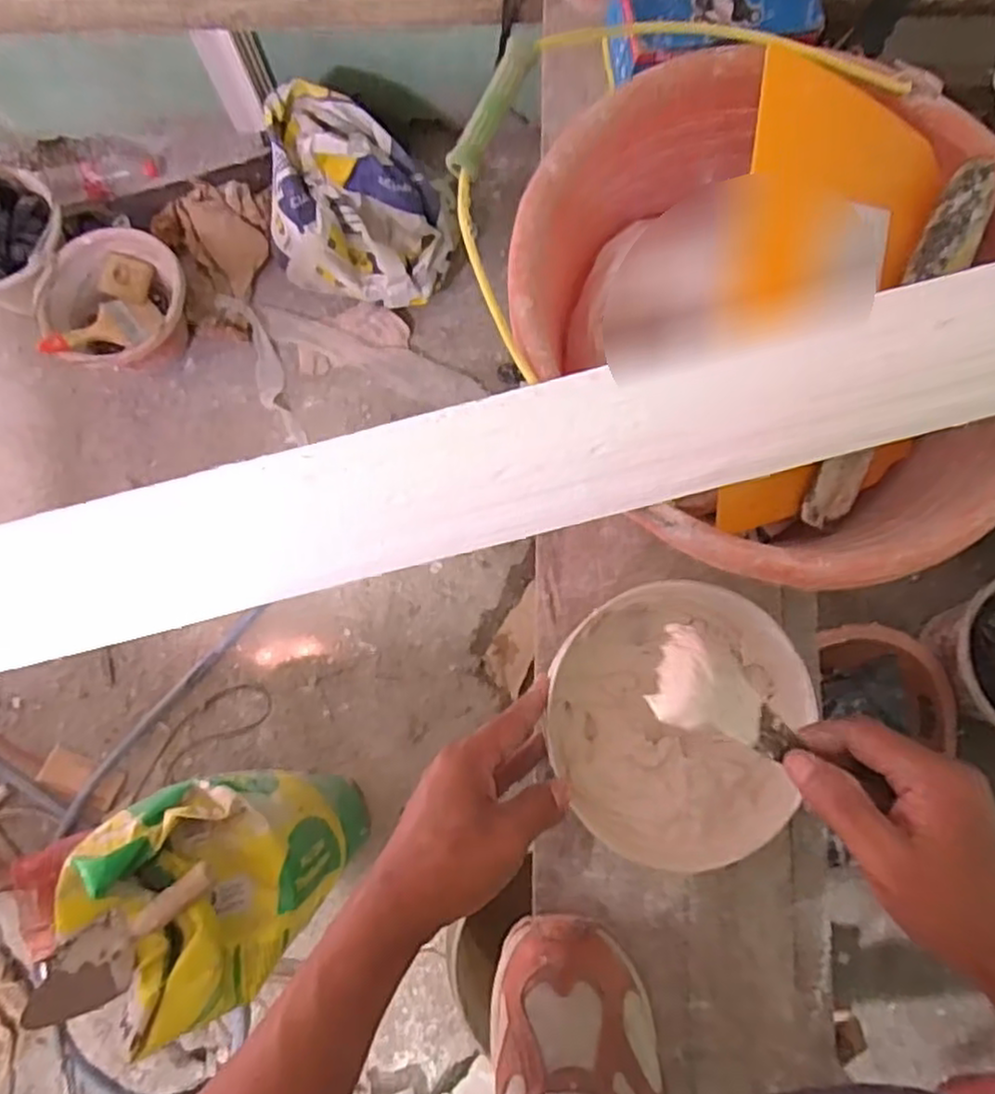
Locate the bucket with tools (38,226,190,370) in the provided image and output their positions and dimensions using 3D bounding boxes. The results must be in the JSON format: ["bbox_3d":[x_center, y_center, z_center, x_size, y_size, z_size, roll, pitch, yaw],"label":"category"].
[{"bbox_3d":[-0.689,-0.443,1.310,0.245,0.170,0.230,0,82,-1],"label":"bucket with tools"}]

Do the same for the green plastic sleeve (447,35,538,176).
[{"bbox_3d":[-0.003,-0.224,0.363,0.015,0.016,0.075,28,82,3],"label":"green plastic sleeve"}]

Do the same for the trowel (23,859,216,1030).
[{"bbox_3d":[-0.467,0.503,0.890,0.269,0.044,0.090,-28,83,-5],"label":"trowel"}]

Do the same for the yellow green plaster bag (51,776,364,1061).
[{"bbox_3d":[-0.389,0.452,1.029,0.253,0.392,0.282,-44,85,-6],"label":"yellow green plaster bag"}]

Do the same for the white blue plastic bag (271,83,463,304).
[{"bbox_3d":[-0.256,-0.594,1.283,0.351,0.257,0.234,28,82,3],"label":"white blue plastic bag"}]

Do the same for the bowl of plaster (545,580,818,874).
[{"bbox_3d":[0.122,0.119,0.490,0.164,0.047,0.181,6,82,0],"label":"bowl of plaster"}]

